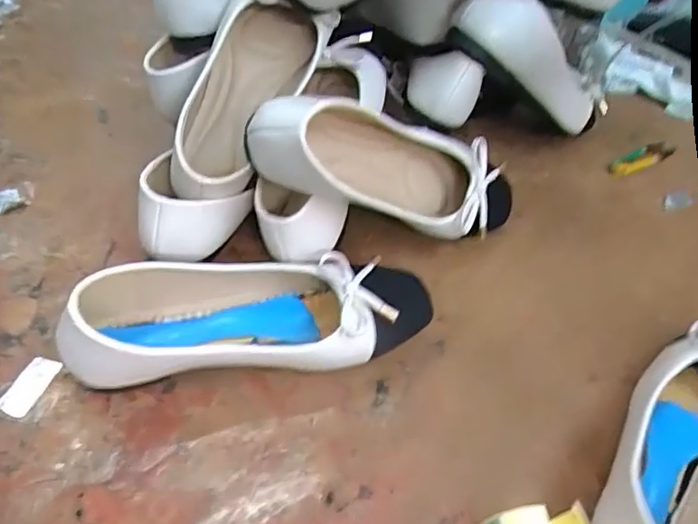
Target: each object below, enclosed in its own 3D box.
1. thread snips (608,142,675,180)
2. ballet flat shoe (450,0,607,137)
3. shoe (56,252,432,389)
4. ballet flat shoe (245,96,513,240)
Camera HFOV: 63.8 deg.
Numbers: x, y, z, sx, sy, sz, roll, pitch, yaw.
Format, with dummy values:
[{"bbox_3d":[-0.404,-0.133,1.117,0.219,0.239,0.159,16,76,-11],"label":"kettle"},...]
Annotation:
[{"bbox_3d":[0.317,-0.113,0.608,0.092,0.008,0.025,-23,54,-24],"label":"thread snips"},{"bbox_3d":[0.177,-0.188,0.537,0.221,0.068,0.075,22,31,-44],"label":"ballet flat shoe"},{"bbox_3d":[-0.064,0.037,0.394,0.248,0.061,0.084,-6,48,-11],"label":"shoe"},{"bbox_3d":[0.041,-0.070,0.442,0.250,0.078,0.068,9,40,-36],"label":"ballet flat shoe"}]

